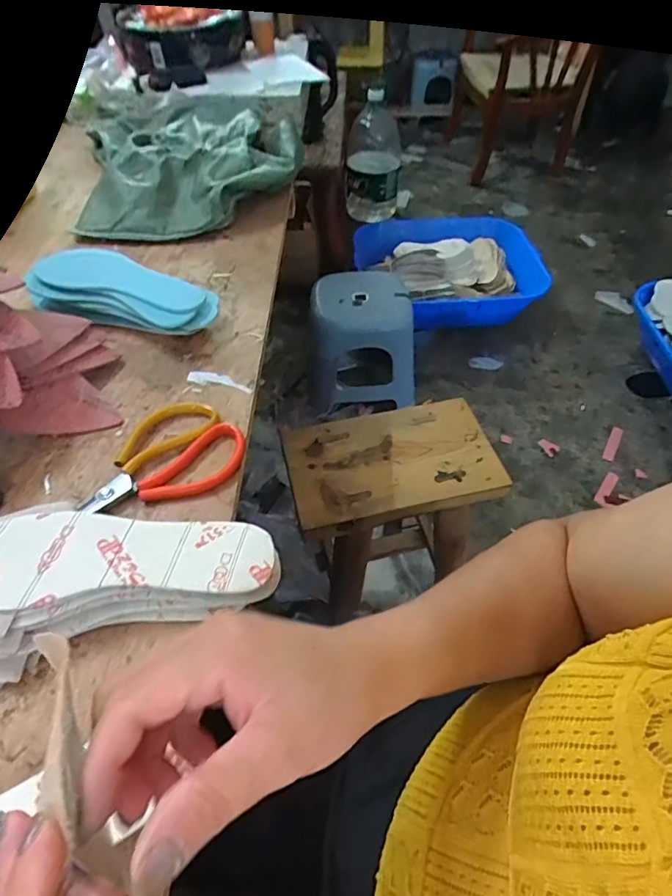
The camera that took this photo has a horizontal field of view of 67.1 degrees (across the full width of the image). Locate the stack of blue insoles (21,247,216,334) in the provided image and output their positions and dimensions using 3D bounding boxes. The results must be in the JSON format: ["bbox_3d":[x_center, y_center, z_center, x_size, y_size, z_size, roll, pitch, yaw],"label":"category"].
[{"bbox_3d":[-0.247,-0.174,0.585,0.231,0.046,0.097,20,53,16],"label":"stack of blue insoles"}]

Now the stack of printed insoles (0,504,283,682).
[{"bbox_3d":[-0.173,0.090,0.365,0.253,0.044,0.108,-12,51,-10],"label":"stack of printed insoles"}]

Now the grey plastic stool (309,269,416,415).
[{"bbox_3d":[0.071,-0.284,1.426,0.299,0.357,0.295,1,50,2],"label":"grey plastic stool"}]

